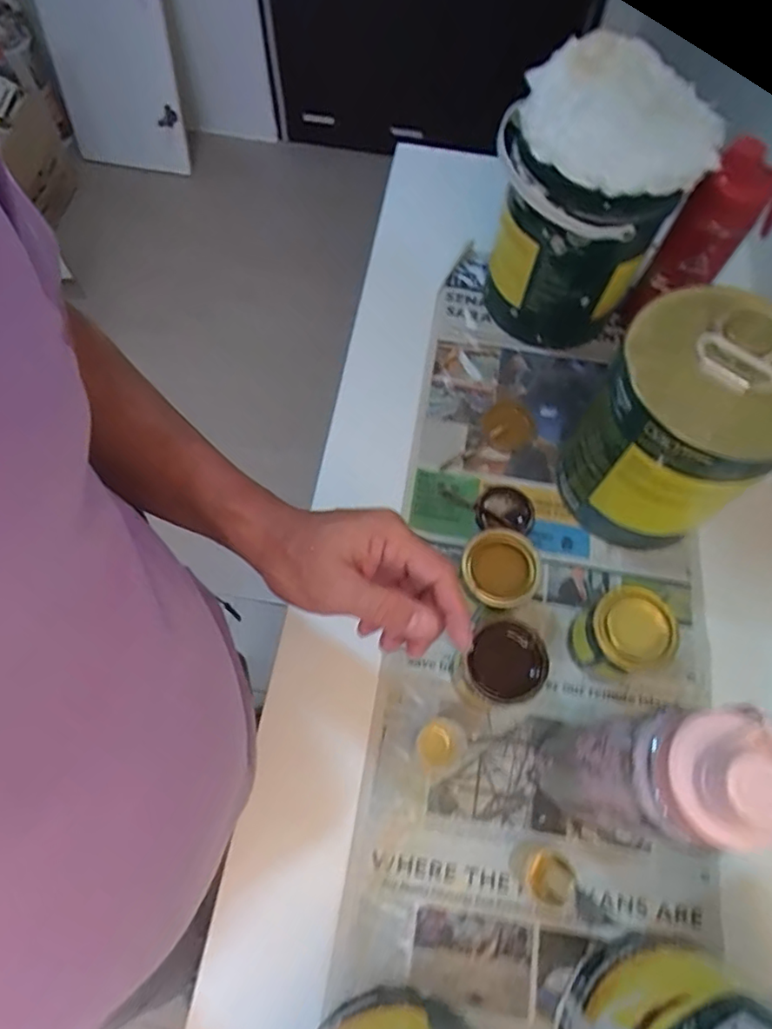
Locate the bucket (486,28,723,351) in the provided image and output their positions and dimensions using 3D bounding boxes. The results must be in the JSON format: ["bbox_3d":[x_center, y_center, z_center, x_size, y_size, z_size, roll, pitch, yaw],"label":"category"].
[{"bbox_3d":[0.199,-0.324,0.627,0.177,0.258,0.211,19,69,5],"label":"bucket"}]

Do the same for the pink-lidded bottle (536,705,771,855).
[{"bbox_3d":[0.173,0.177,0.404,0.070,0.274,0.066,1,69,-2],"label":"pink-lidded bottle"}]

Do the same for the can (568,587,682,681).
[{"bbox_3d":[0.216,0.111,0.537,0.071,0.085,0.068,1,69,-2],"label":"can"}]

